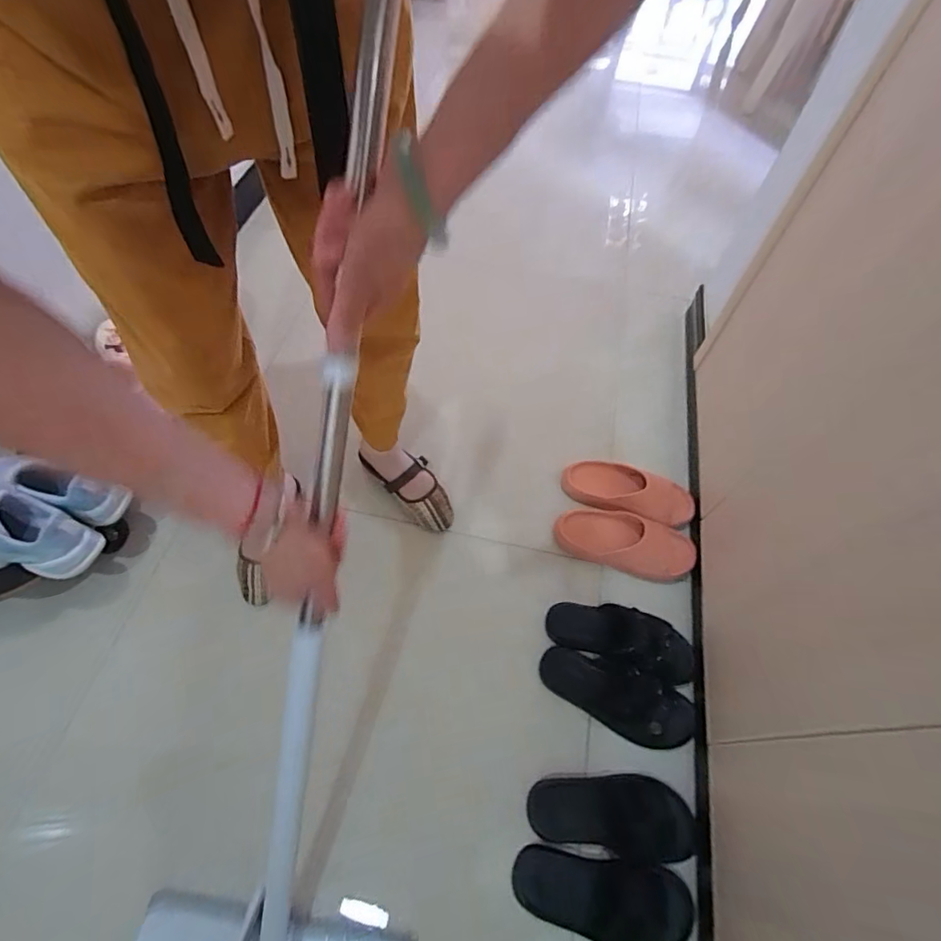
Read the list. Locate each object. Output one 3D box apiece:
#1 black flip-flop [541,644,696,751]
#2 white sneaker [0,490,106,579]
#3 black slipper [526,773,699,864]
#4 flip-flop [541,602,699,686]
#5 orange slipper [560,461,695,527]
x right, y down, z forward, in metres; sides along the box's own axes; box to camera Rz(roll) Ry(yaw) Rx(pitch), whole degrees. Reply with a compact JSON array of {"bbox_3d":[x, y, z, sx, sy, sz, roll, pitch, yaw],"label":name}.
[{"bbox_3d":[0.237,0.360,0.801,0.253,0.065,0.103,25,61,12],"label":"black flip-flop"},{"bbox_3d":[-0.720,0.095,0.765,0.259,0.087,0.104,6,59,2],"label":"white sneaker"},{"bbox_3d":[0.206,0.507,0.734,0.232,0.044,0.101,4,59,1],"label":"black slipper"},{"bbox_3d":[0.256,0.286,0.845,0.252,0.073,0.108,18,60,9],"label":"flip-flop"},{"bbox_3d":[0.314,0.039,0.995,0.252,0.054,0.108,22,61,11],"label":"orange slipper"}]

